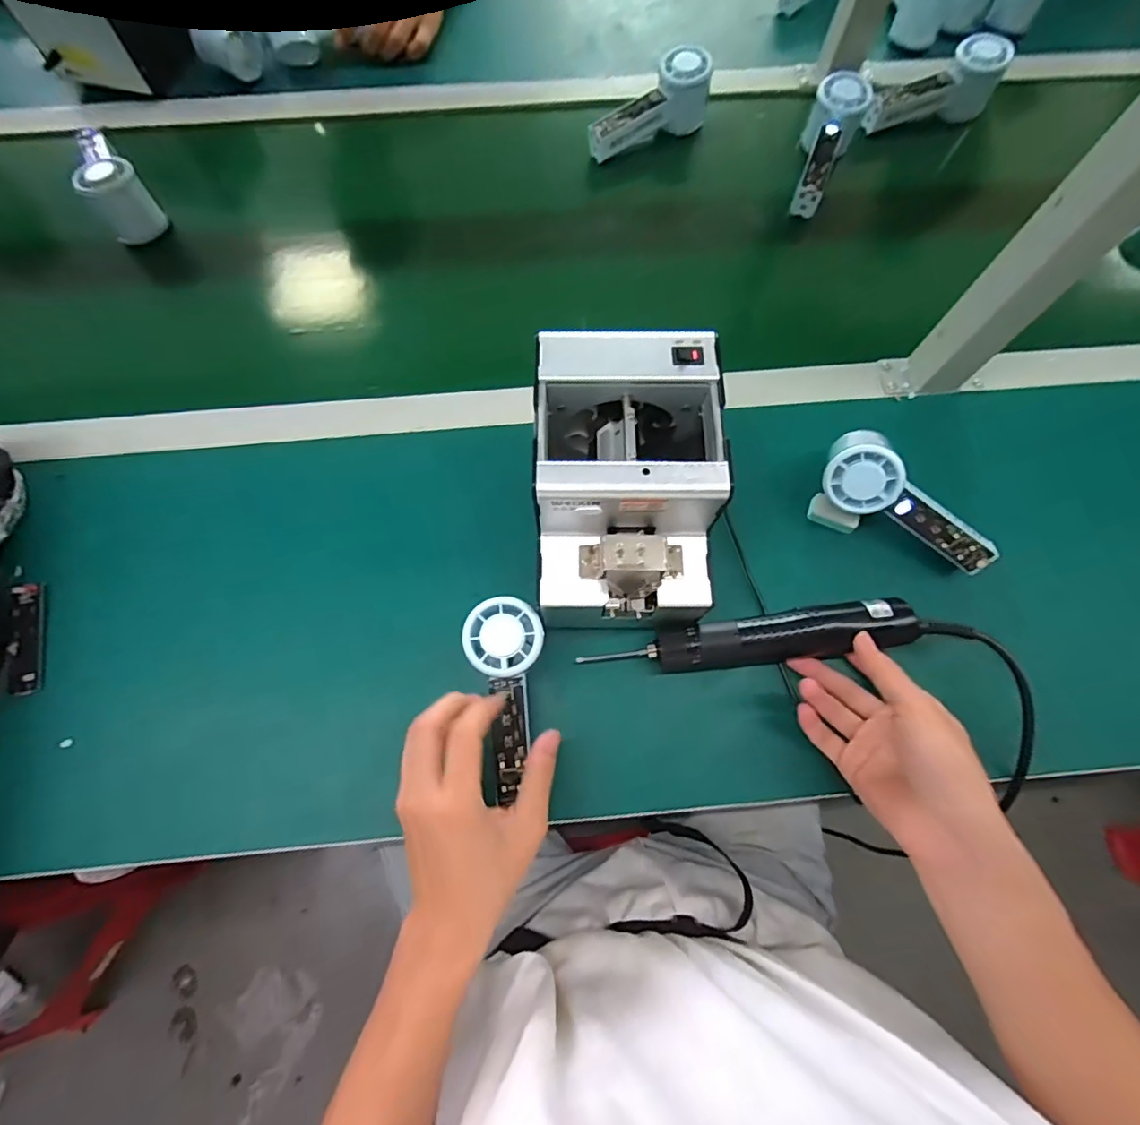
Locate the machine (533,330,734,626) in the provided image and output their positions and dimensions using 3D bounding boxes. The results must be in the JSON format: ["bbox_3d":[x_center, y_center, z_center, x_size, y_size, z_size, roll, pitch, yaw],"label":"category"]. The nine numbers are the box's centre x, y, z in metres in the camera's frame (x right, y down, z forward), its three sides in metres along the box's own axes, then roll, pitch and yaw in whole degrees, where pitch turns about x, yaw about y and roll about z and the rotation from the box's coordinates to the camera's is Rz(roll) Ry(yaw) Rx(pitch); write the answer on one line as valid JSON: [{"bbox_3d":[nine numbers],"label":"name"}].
[{"bbox_3d":[0.040,-0.050,0.415,0.121,0.150,0.175,-1,72,0],"label":"machine"}]

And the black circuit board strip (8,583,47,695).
[{"bbox_3d":[-0.445,0.061,0.446,0.020,0.008,0.096,1,62,-44],"label":"black circuit board strip"}]

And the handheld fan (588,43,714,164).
[{"bbox_3d":[0.091,-0.514,0.624,0.148,0.073,0.048,-34,75,-10],"label":"handheld fan"}]

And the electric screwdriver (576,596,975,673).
[{"bbox_3d":[0.156,0.059,0.428,0.276,0.031,0.037,-8,72,3],"label":"electric screwdriver"}]

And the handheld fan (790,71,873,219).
[{"bbox_3d":[0.286,-0.463,0.614,0.054,0.055,0.162,18,87,6],"label":"handheld fan"}]

